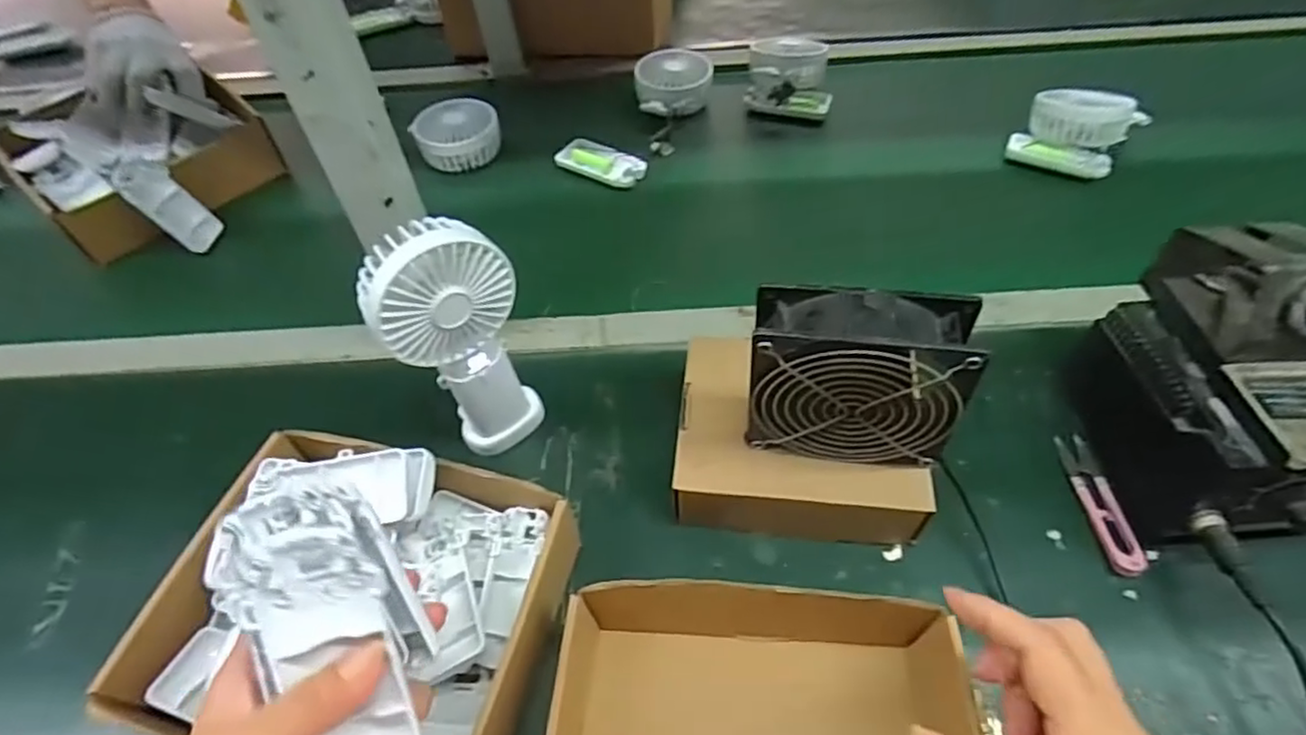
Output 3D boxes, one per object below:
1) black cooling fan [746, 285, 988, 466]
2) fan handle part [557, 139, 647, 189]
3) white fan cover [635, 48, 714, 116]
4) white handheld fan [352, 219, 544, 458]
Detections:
[{"bbox_3d":[0.119,0.006,0.398,0.119,0.114,0.045,7,54,8],"label":"black cooling fan"},{"bbox_3d":[-0.054,-0.220,0.714,0.096,0.009,0.049,26,59,20],"label":"fan handle part"},{"bbox_3d":[0.025,-0.326,0.770,0.087,0.045,0.077,-3,53,0],"label":"white fan cover"},{"bbox_3d":[-0.128,-0.011,0.449,0.087,0.188,0.051,-34,59,-21],"label":"white handheld fan"}]

